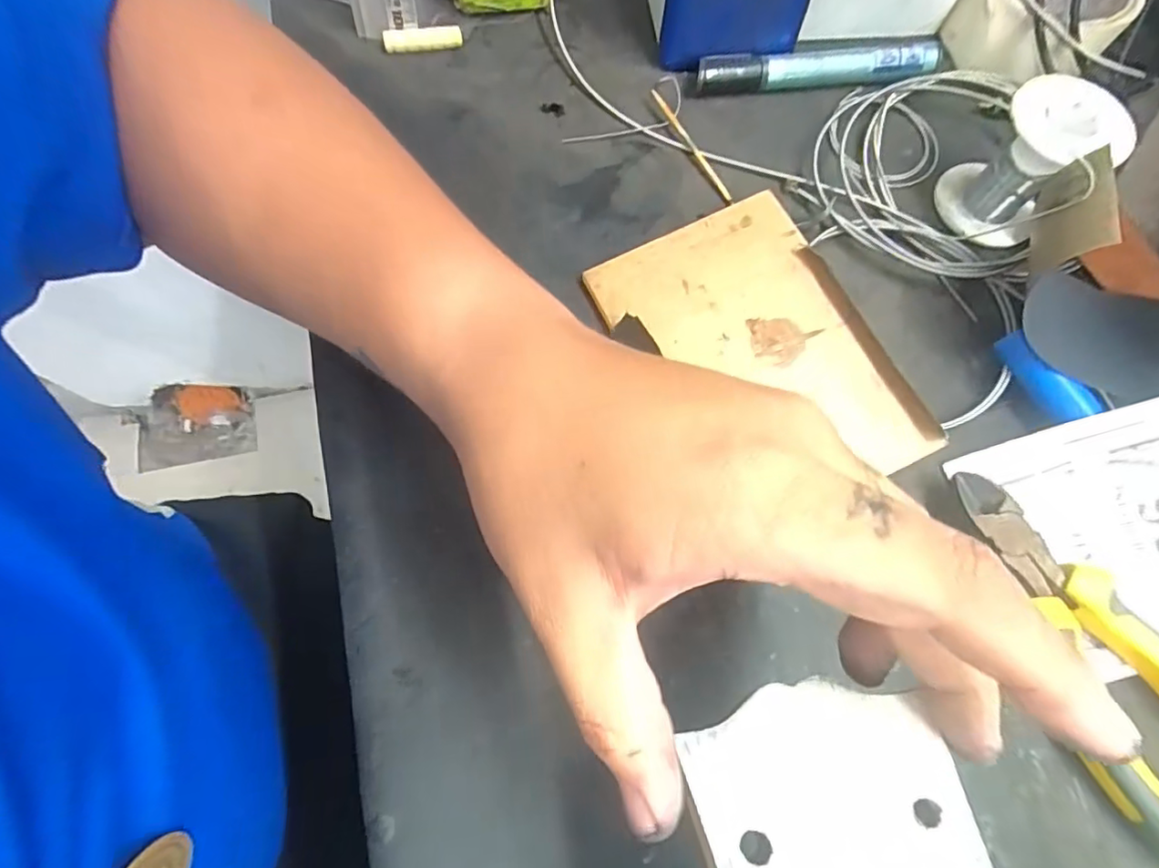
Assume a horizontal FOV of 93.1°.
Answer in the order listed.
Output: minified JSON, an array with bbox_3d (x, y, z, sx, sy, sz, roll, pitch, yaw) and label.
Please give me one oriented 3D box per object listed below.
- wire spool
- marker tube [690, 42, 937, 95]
[{"bbox_3d":[0.219,-0.133,0.268,0.051,0.051,0.056,-32,74,-10],"label":"wire spool"},{"bbox_3d":[0.138,-0.211,0.316,0.141,0.012,0.017,-8,71,-3],"label":"marker tube"}]

